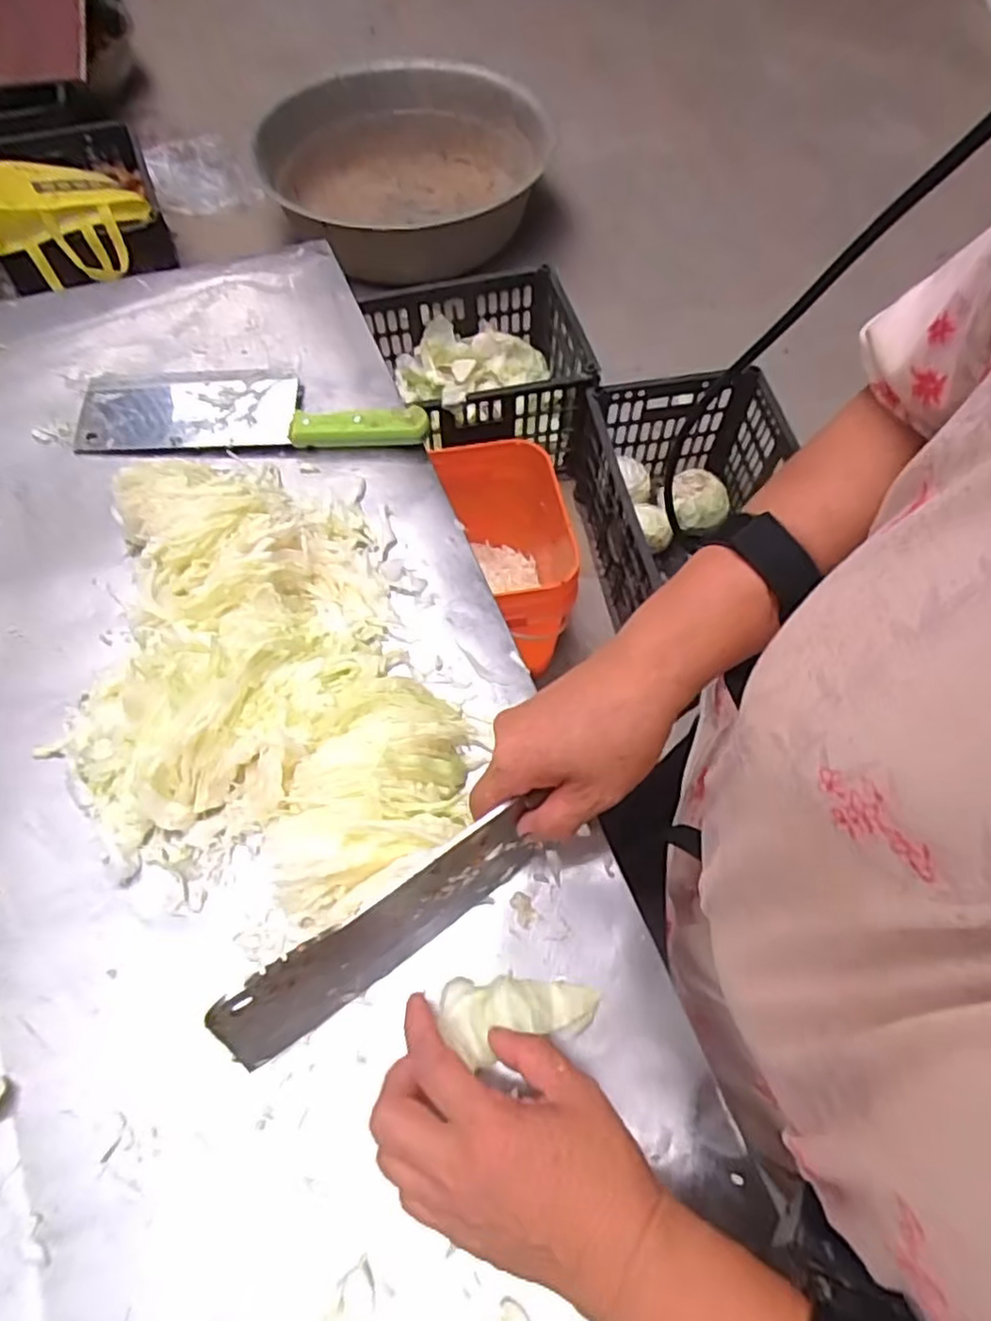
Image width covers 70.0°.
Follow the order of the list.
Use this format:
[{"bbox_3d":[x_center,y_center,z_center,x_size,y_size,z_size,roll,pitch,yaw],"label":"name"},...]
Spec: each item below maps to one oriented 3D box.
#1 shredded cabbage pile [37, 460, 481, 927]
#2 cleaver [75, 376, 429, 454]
[{"bbox_3d":[-0.161,0.006,0.459,0.226,0.062,0.330,-25,66,-12],"label":"shredded cabbage pile"},{"bbox_3d":[-0.201,-0.212,0.585,0.281,0.023,0.079,-2,64,-2],"label":"cleaver"}]

